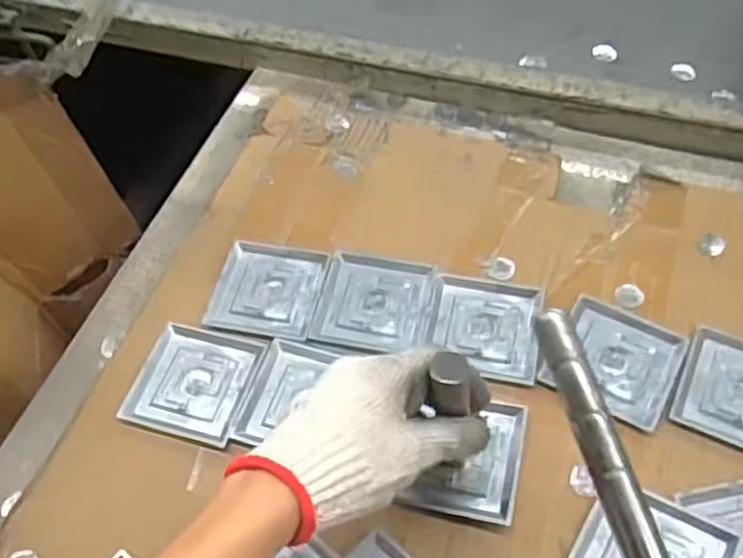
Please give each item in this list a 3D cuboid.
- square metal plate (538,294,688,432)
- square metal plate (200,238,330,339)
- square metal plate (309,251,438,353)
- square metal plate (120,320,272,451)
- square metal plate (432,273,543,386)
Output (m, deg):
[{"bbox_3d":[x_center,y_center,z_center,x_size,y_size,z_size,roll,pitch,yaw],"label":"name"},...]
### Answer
[{"bbox_3d":[0.190,0.063,0.573,0.090,0.004,0.089,26,60,20],"label":"square metal plate"},{"bbox_3d":[-0.087,0.007,0.630,0.090,0.006,0.093,10,55,11],"label":"square metal plate"},{"bbox_3d":[0.004,0.018,0.615,0.092,0.005,0.088,8,55,10],"label":"square metal plate"},{"bbox_3d":[-0.140,0.080,0.583,0.090,0.004,0.093,13,56,13],"label":"square metal plate"},{"bbox_3d":[0.094,0.039,0.598,0.084,0.004,0.092,10,55,10],"label":"square metal plate"}]

